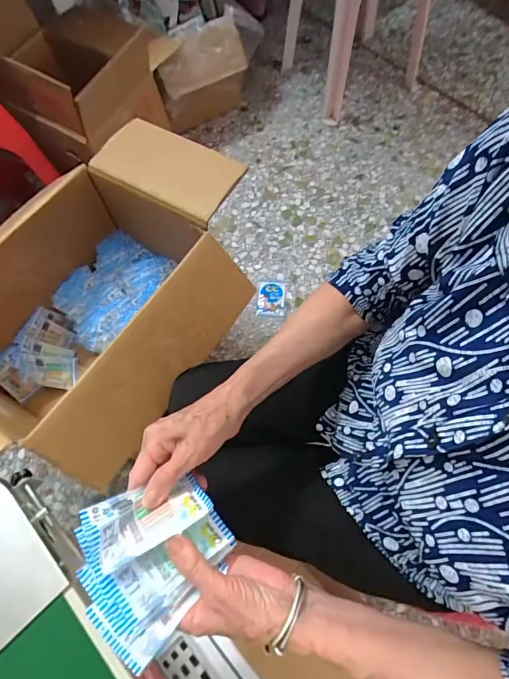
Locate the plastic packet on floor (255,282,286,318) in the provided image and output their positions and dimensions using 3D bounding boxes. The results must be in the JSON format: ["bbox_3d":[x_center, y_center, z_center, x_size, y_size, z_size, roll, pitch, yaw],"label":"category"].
[{"bbox_3d":[0.042,-0.107,1.046,0.069,0.011,0.098,2,67,4],"label":"plastic packet on floor"}]

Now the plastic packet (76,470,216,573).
[{"bbox_3d":[-0.089,0.147,0.348,0.097,0.016,0.049,-15,56,-30],"label":"plastic packet"}]

